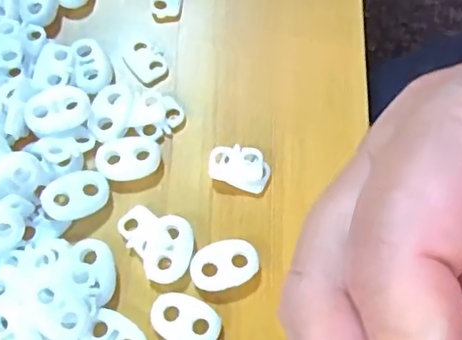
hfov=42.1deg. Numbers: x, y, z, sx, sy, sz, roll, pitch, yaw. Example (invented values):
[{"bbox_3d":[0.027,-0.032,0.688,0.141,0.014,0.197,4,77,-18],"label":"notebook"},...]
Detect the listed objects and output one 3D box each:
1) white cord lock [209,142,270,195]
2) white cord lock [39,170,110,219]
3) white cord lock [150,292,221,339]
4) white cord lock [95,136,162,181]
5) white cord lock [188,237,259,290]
[{"bbox_3d":[0.003,-0.001,0.210,0.021,0.005,0.014,17,70,6],"label":"white cord lock"},{"bbox_3d":[-0.053,0.008,0.202,0.022,0.004,0.015,-24,71,-8],"label":"white cord lock"},{"bbox_3d":[-0.014,0.048,0.190,0.022,0.004,0.015,22,69,6],"label":"white cord lock"},{"bbox_3d":[-0.036,-0.005,0.208,0.022,0.004,0.015,-8,70,-3],"label":"white cord lock"},{"bbox_3d":[-0.002,0.031,0.198,0.022,0.004,0.016,-10,70,-4],"label":"white cord lock"}]

